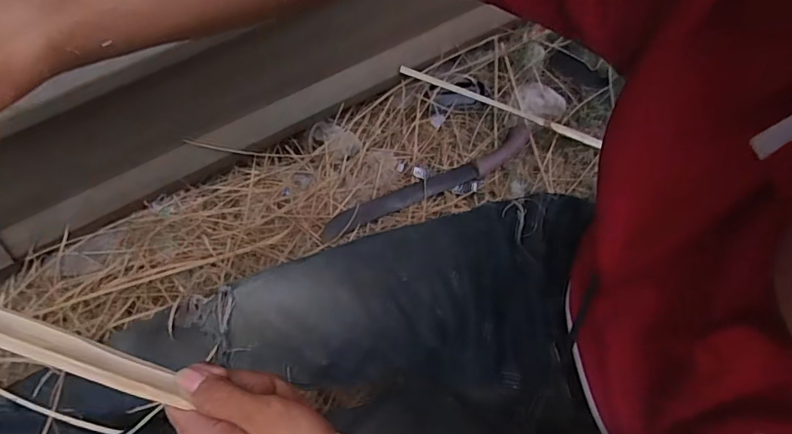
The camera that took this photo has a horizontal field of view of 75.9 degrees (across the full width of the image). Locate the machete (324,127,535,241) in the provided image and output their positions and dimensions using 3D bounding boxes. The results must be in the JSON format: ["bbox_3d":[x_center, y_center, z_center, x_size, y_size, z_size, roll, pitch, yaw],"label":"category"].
[{"bbox_3d":[0.067,-0.055,0.888,0.407,0.022,0.054,-27,74,-11],"label":"machete"}]

